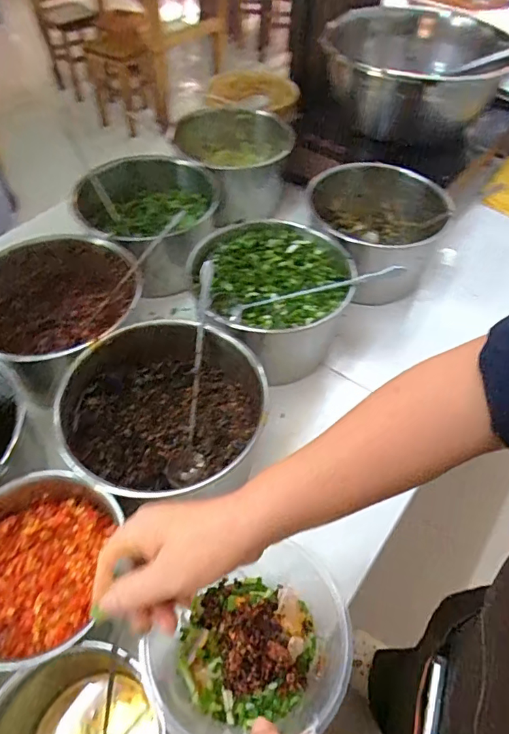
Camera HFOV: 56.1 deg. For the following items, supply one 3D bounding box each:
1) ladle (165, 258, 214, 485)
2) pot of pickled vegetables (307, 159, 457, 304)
[{"bbox_3d":[-0.069,0.014,0.566,0.040,0.055,0.243,6,89,1],"label":"ladle"},{"bbox_3d":[0.196,-0.218,0.769,0.220,0.111,0.246,10,52,3],"label":"pot of pickled vegetables"}]

